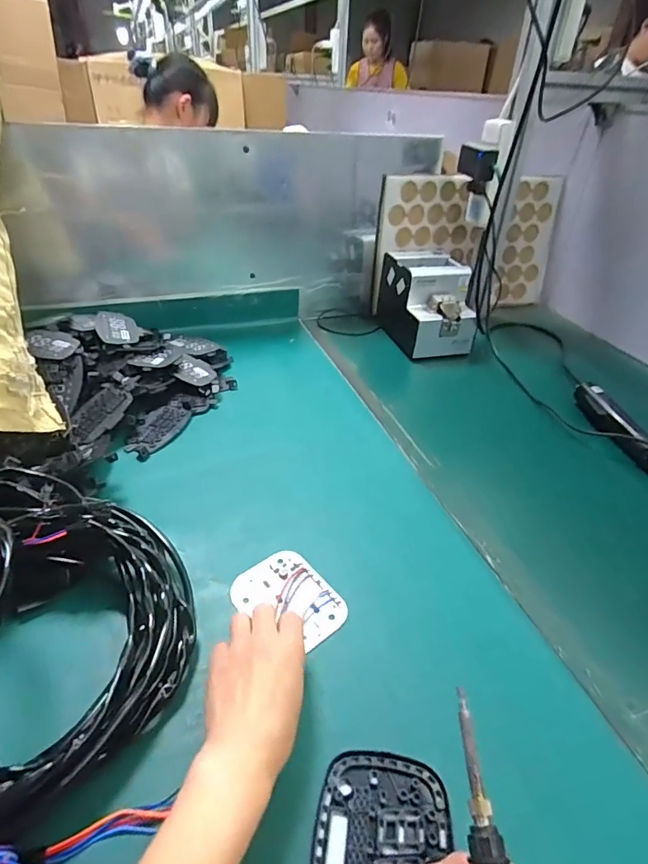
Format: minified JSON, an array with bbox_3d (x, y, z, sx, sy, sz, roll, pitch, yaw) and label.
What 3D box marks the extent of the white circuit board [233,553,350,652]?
[{"bbox_3d":[-0.034,0.161,0.454,0.104,0.007,0.077,32,45,33],"label":"white circuit board"}]

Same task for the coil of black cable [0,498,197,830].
[{"bbox_3d":[-0.214,0.149,0.396,0.191,0.073,0.260,-21,43,-29],"label":"coil of black cable"}]

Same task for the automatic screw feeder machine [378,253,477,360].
[{"bbox_3d":[0.197,-0.248,0.899,0.129,0.137,0.185,-6,38,-12],"label":"automatic screw feeder machine"}]

